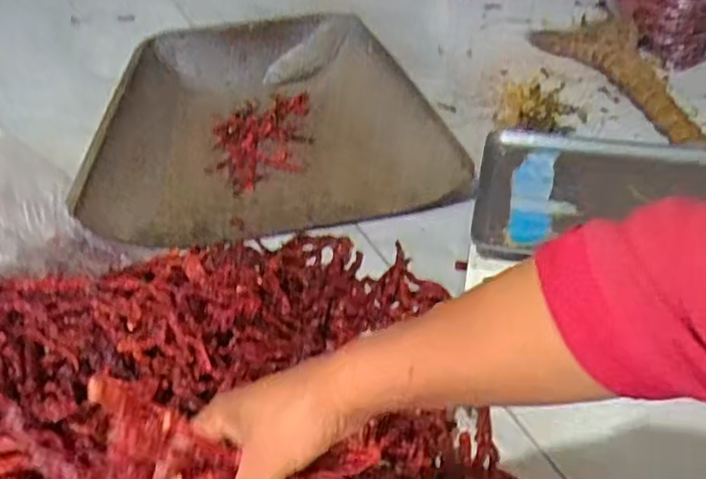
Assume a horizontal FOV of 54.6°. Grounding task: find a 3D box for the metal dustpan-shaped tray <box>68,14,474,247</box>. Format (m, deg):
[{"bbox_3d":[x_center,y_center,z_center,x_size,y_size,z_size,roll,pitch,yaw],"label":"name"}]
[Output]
[{"bbox_3d":[-0.125,-0.186,1.041,0.524,0.161,0.382,-8,43,-5],"label":"metal dustpan-shaped tray"}]

